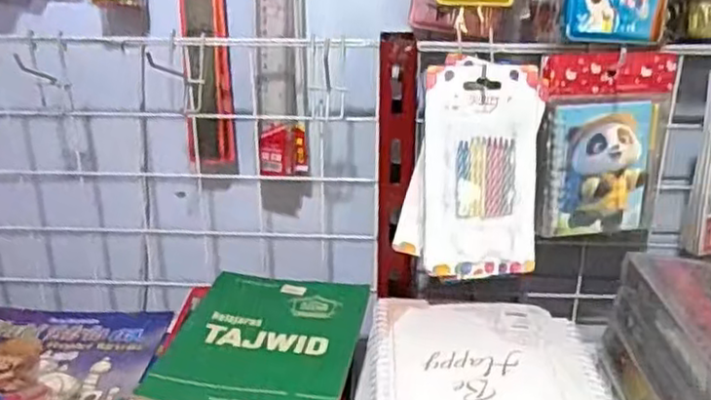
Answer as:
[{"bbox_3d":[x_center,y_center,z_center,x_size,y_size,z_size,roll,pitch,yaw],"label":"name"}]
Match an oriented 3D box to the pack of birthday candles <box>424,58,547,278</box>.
[{"bbox_3d":[0.097,-0.022,0.510,0.089,0.157,0.007,-2,7,-8],"label":"pack of birthday candles"}]

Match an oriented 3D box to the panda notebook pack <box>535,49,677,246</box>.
[{"bbox_3d":[0.197,-0.039,0.539,0.105,0.151,0.013,-1,16,-3],"label":"panda notebook pack"}]

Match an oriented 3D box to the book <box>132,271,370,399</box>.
[{"bbox_3d":[-0.068,0.108,0.526,0.135,0.015,0.178,6,22,6],"label":"book"}]

